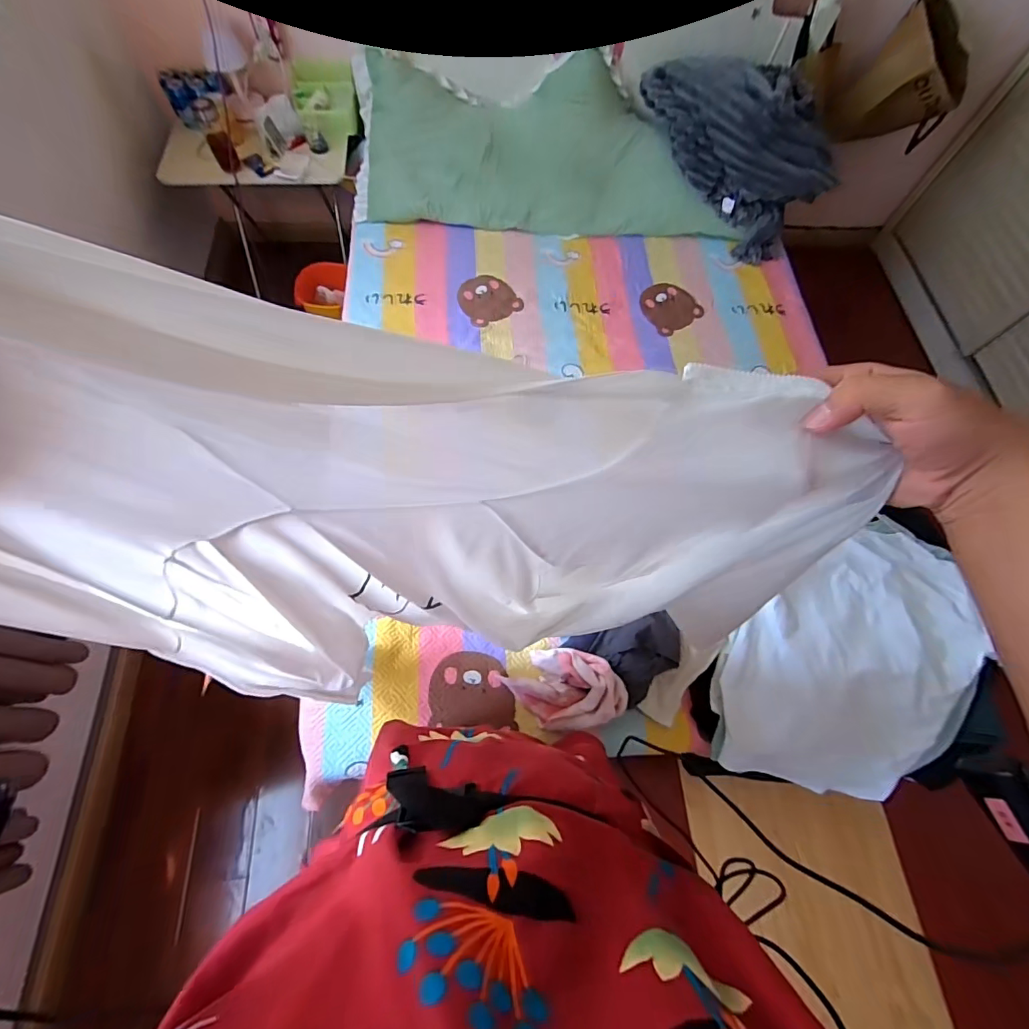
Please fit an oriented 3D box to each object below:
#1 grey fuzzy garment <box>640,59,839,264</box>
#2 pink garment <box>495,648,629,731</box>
[{"bbox_3d":[0.653,-1.131,1.453,0.631,0.364,0.204,37,71,11],"label":"grey fuzzy garment"},{"bbox_3d":[0.103,0.362,0.975,0.242,0.093,0.160,-4,69,-5],"label":"pink garment"}]

